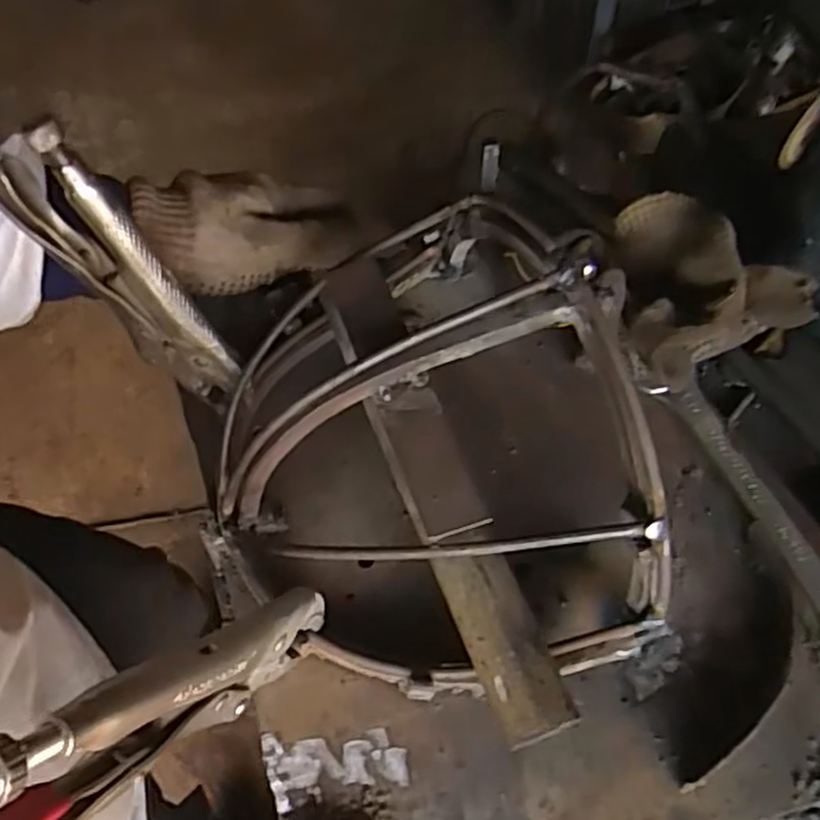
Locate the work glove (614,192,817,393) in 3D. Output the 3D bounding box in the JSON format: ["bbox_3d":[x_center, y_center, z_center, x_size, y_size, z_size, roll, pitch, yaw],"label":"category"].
[{"bbox_3d":[0.166,-0.071,0.435,0.110,0.053,0.120,2,61,4],"label":"work glove"}]

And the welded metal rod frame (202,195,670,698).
[{"bbox_3d":[0.004,0.040,0.333,0.195,0.124,0.162,-10,61,-2],"label":"welded metal rod frame"}]

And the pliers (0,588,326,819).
[{"bbox_3d":[-0.074,0.098,0.258,0.013,0.177,0.053,32,101,18],"label":"pliers"}]

